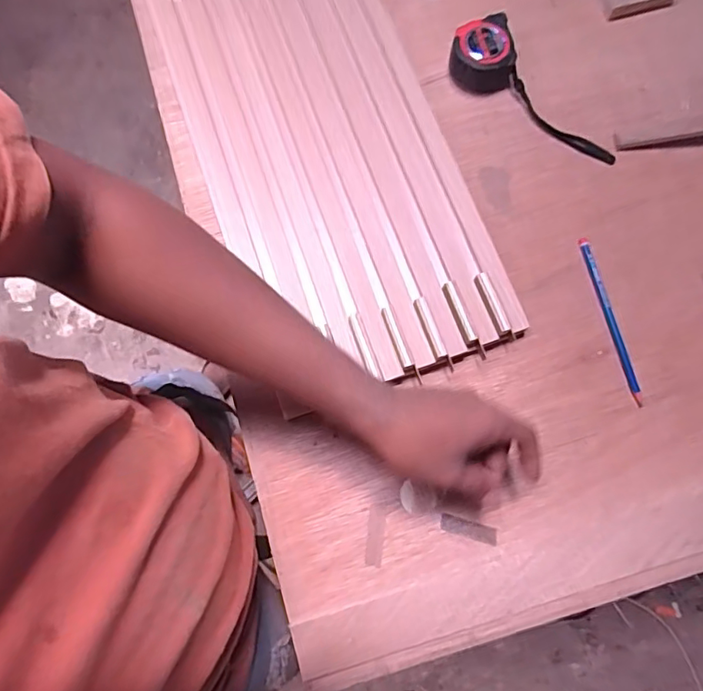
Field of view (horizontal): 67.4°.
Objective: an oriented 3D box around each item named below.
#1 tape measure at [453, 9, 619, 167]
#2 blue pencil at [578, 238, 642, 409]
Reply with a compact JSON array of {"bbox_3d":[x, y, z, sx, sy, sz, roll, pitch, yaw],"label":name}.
[{"bbox_3d":[0.202,-0.278,0.561,0.216,0.038,0.077,37,80,10],"label":"tape measure"},{"bbox_3d":[0.255,-0.026,0.519,0.012,0.006,0.171,-13,76,-1],"label":"blue pencil"}]

